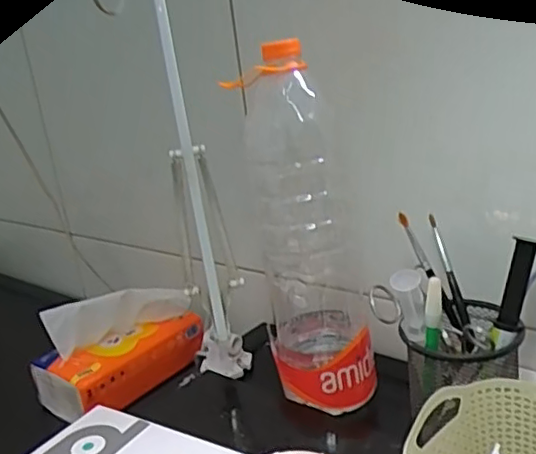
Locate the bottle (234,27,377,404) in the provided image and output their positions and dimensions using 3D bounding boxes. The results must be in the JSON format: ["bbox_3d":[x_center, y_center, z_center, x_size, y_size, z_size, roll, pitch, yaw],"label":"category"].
[{"bbox_3d":[0.038,0.002,0.536,0.082,0.300,0.085,-4,17,10],"label":"bottle"}]

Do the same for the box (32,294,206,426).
[{"bbox_3d":[-0.171,0.129,0.711,0.094,0.104,0.172,7,24,39],"label":"box"}]

